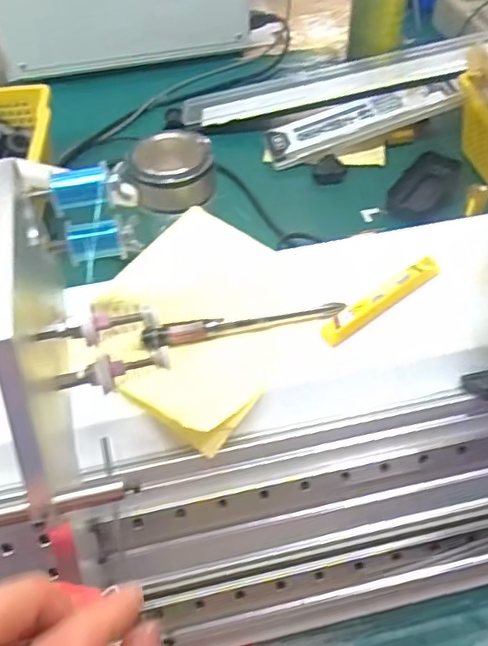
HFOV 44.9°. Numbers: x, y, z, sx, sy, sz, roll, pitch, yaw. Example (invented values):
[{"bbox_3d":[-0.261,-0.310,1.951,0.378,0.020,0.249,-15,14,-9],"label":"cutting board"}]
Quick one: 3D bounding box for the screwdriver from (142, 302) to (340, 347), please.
[{"bbox_3d":[0.000,-0.001,0.389,0.133,0.009,0.014,-10,52,-6],"label":"screwdriver"}]

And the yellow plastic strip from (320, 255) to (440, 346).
[{"bbox_3d":[0.094,-0.018,0.401,0.100,0.008,0.016,-30,57,-20],"label":"yellow plastic strip"}]

